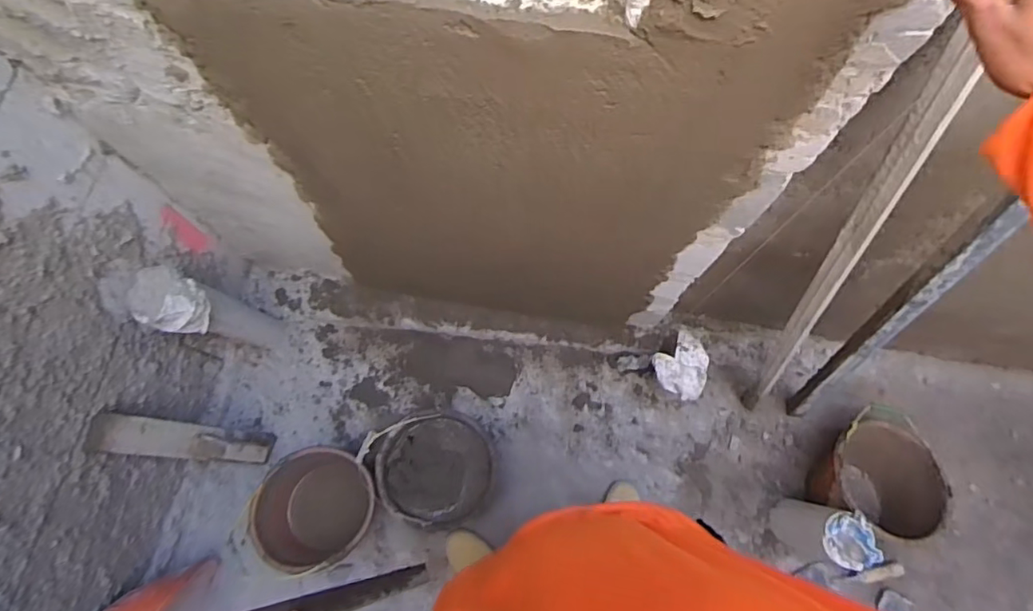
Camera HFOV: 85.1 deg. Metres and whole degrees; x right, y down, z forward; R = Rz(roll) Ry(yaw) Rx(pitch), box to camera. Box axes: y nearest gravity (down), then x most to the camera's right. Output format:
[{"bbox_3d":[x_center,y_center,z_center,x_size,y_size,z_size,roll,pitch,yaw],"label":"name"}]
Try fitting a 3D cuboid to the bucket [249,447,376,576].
[{"bbox_3d":[-0.474,0.502,1.383,0.260,0.223,0.274,0,73,-1],"label":"bucket"}]

